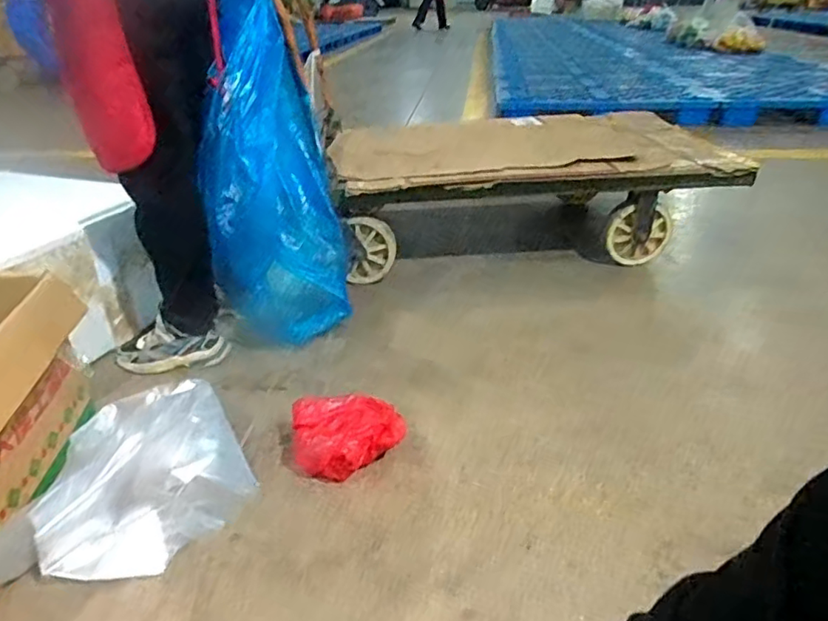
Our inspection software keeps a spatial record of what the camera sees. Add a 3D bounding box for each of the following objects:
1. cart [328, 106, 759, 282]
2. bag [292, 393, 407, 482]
[{"bbox_3d":[0.345,-0.388,1.803,1.139,0.276,0.614,-4,29,-4],"label":"cart"},{"bbox_3d":[-0.115,0.222,1.004,0.198,0.097,0.136,-1,28,2],"label":"bag"}]

